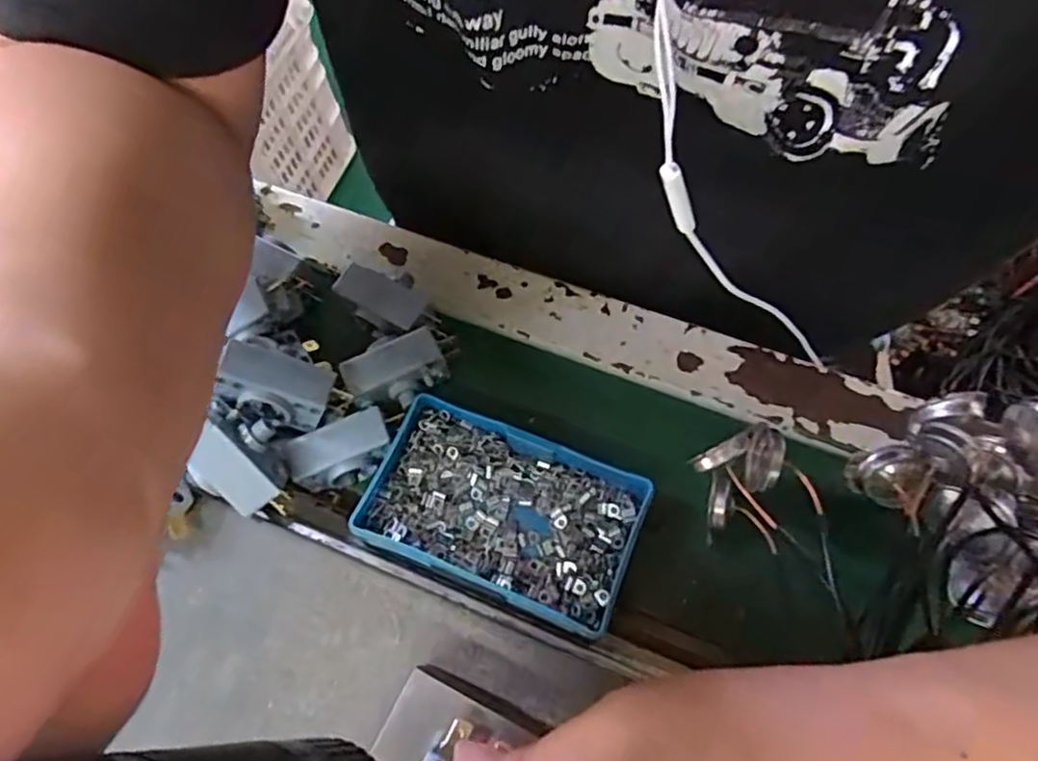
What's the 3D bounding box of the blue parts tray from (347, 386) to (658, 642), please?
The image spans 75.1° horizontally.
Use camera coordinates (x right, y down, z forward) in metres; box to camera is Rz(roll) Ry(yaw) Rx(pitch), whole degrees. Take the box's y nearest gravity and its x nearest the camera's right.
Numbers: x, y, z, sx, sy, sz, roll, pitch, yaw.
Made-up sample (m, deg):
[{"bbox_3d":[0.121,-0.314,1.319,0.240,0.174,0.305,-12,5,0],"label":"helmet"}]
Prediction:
[{"bbox_3d":[-0.007,0.056,0.298,0.114,0.022,0.070,21,70,11],"label":"blue parts tray"}]

